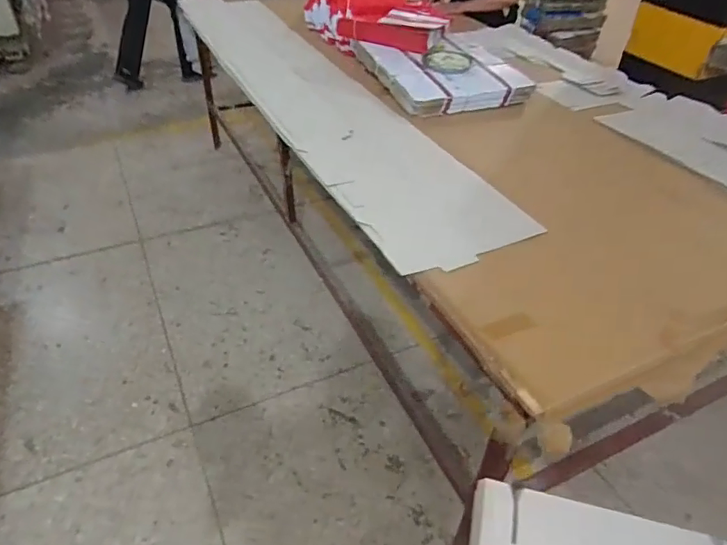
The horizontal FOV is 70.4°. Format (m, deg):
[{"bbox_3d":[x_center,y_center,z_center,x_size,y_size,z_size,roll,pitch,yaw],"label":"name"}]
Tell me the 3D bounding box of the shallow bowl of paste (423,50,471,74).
[{"bbox_3d":[0.287,-0.717,1.743,0.150,0.027,0.172,13,41,12],"label":"shallow bowl of paste"}]

